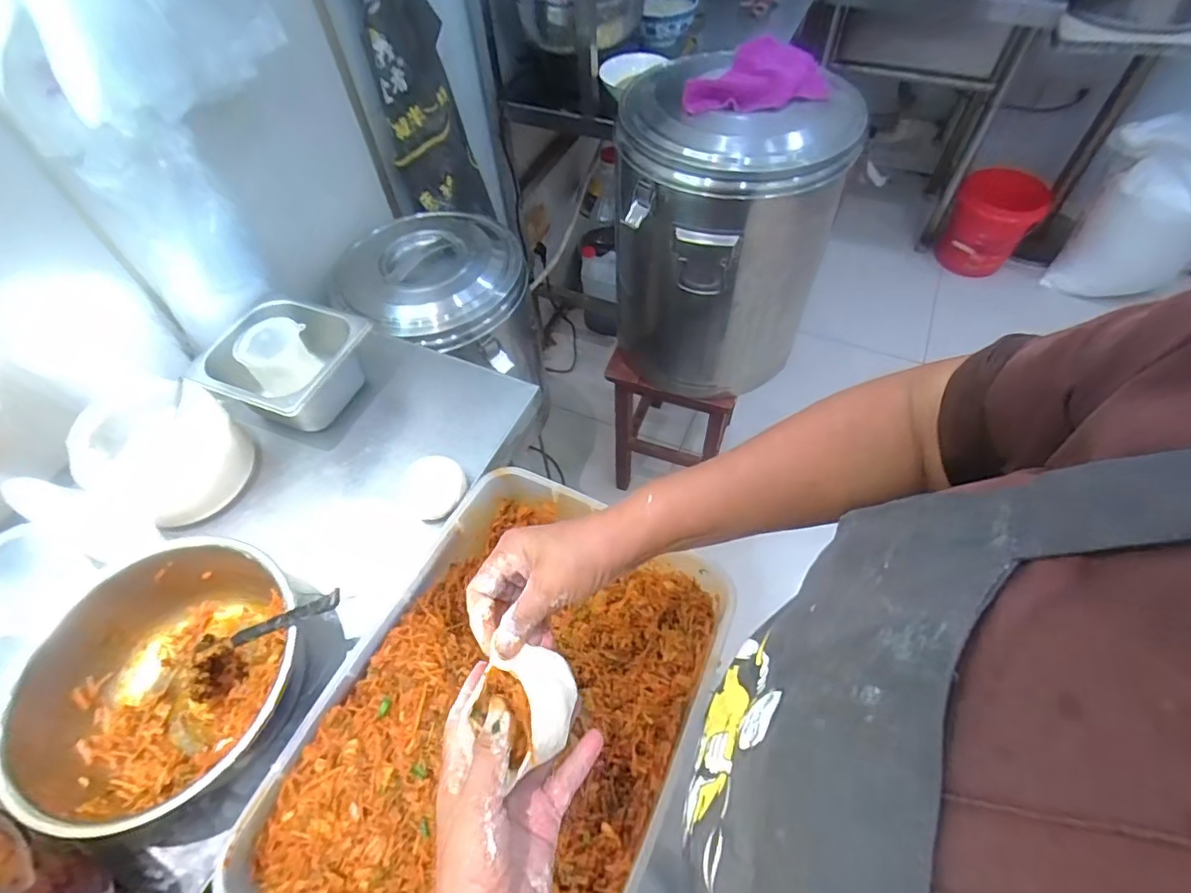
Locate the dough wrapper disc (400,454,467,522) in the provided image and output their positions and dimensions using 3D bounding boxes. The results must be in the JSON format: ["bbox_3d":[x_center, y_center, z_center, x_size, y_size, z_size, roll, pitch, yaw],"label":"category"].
[{"bbox_3d":[-0.192,0.048,0.666,0.085,0.017,0.077,17,58,14],"label":"dough wrapper disc"}]

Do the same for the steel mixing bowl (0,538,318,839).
[{"bbox_3d":[-0.383,0.210,0.526,0.221,0.096,0.233,28,62,20],"label":"steel mixing bowl"}]

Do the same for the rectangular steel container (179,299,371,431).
[{"bbox_3d":[-0.384,-0.094,0.725,0.160,0.106,0.165,23,60,18],"label":"rectangular steel container"}]

